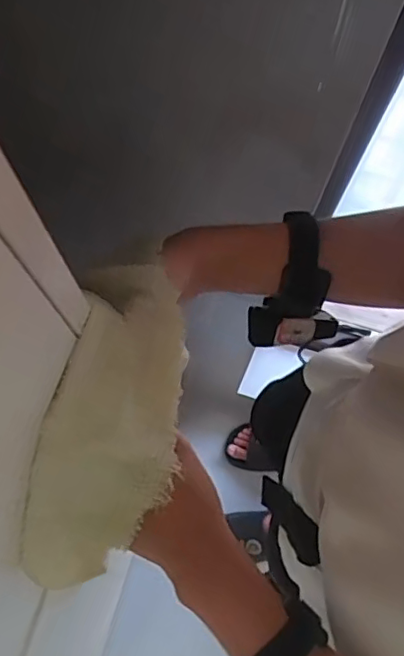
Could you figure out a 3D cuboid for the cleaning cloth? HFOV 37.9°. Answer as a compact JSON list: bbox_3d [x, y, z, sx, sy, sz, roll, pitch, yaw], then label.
[{"bbox_3d":[-0.057,0.057,0.377,0.077,0.098,0.212,10,75,2],"label":"cleaning cloth"}]

